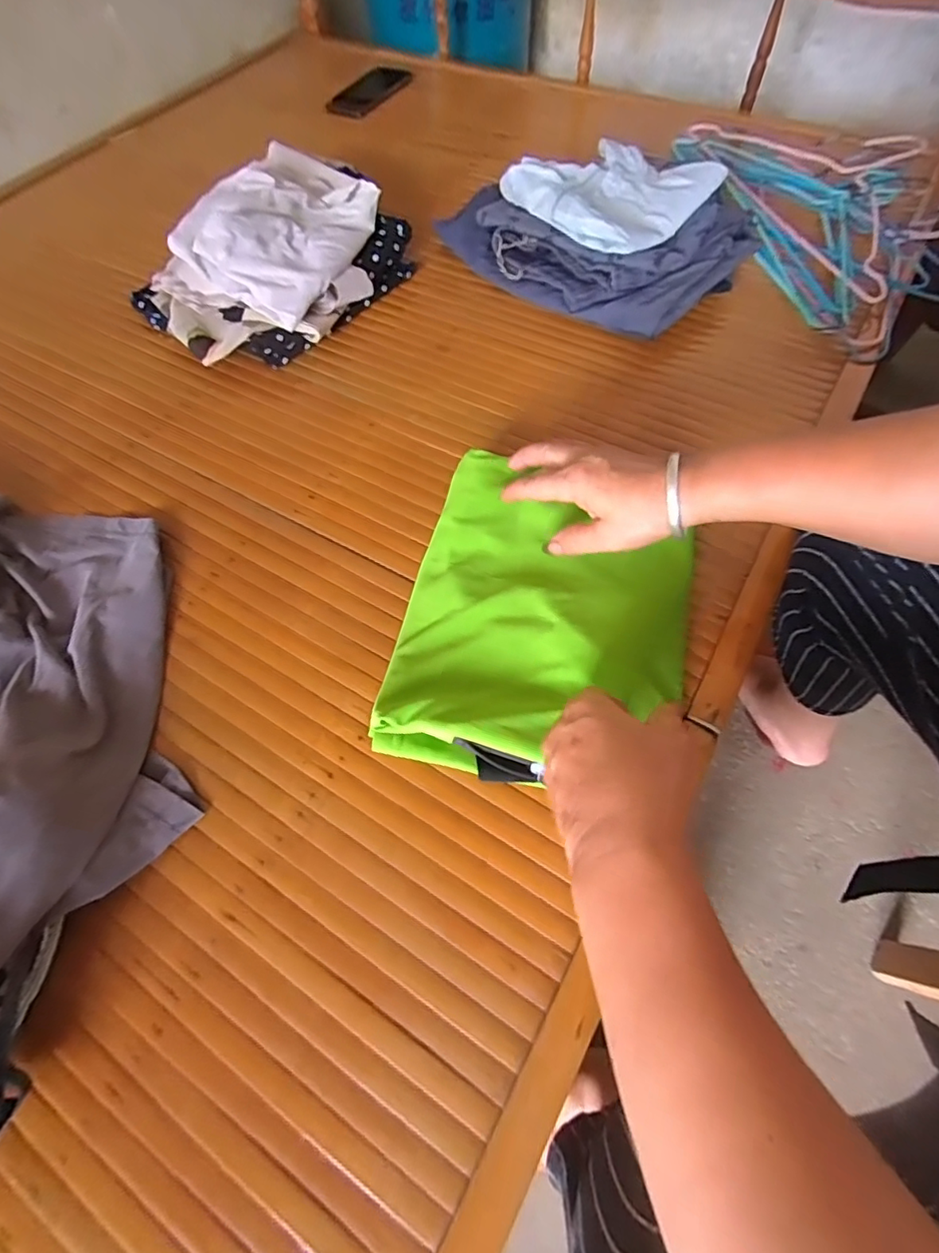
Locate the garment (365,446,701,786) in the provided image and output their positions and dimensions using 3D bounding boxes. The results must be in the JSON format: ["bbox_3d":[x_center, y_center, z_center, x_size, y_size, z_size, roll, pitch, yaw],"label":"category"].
[{"bbox_3d":[0.058,-0.012,0.397,0.200,0.035,0.246,13,64,9],"label":"garment"}]

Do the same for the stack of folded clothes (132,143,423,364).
[{"bbox_3d":[-0.211,-0.406,0.589,0.201,0.101,0.284,40,71,20],"label":"stack of folded clothes"}]

